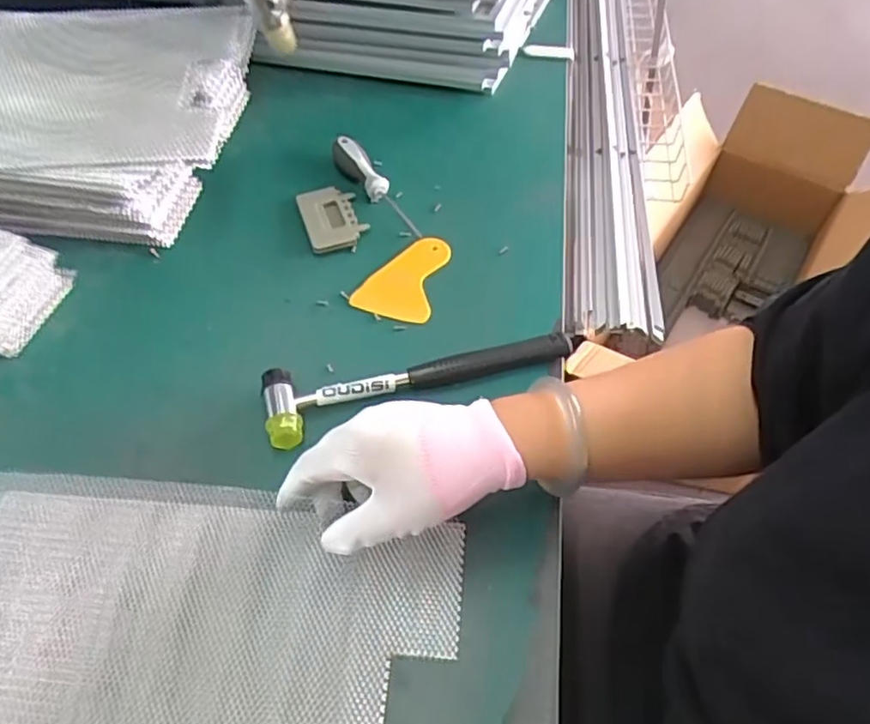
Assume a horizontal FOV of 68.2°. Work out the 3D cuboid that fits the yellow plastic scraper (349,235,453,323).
[{"bbox_3d":[-0.029,-0.079,0.577,0.067,0.010,0.094,18,62,1],"label":"yellow plastic scraper"}]

